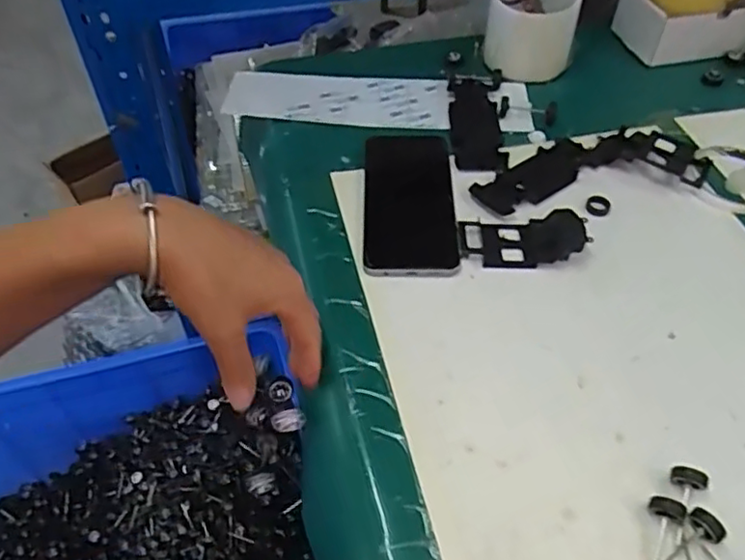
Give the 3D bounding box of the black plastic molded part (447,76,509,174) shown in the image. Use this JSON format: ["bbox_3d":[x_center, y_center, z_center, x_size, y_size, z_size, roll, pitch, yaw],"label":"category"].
[{"bbox_3d":[0.096,-0.149,0.600,0.046,0.010,0.140,-1,50,-1],"label":"black plastic molded part"}]

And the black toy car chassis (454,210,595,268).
[{"bbox_3d":[0.116,-0.033,0.495,0.096,0.015,0.046,-3,50,-3],"label":"black toy car chassis"}]

